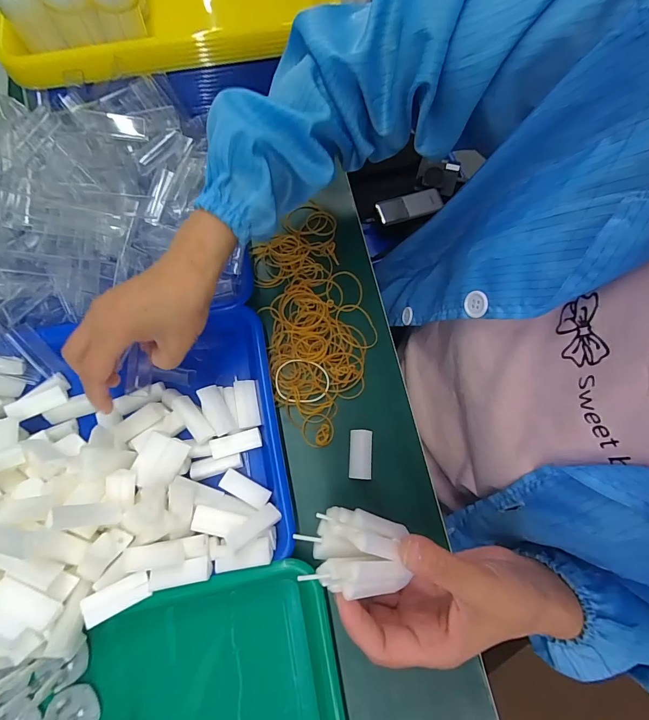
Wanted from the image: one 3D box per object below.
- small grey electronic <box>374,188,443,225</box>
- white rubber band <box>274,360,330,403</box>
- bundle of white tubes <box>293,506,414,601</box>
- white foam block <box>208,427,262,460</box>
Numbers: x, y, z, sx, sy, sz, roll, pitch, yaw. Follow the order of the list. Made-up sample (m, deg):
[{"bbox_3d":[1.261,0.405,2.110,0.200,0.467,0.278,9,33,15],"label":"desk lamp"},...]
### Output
[{"bbox_3d":[0.160,-0.291,0.682,0.121,0.016,0.044,-14,75,-5],"label":"small grey electronic"},{"bbox_3d":[-0.022,0.020,0.361,0.054,0.007,0.043,-2,75,-2],"label":"white rubber band"},{"bbox_3d":[0.018,0.114,0.219,0.065,0.037,0.043,-3,75,-2],"label":"bundle of white tubes"},{"bbox_3d":[-0.081,0.077,0.333,0.046,0.010,0.018,-15,75,-5],"label":"white foam block"}]

